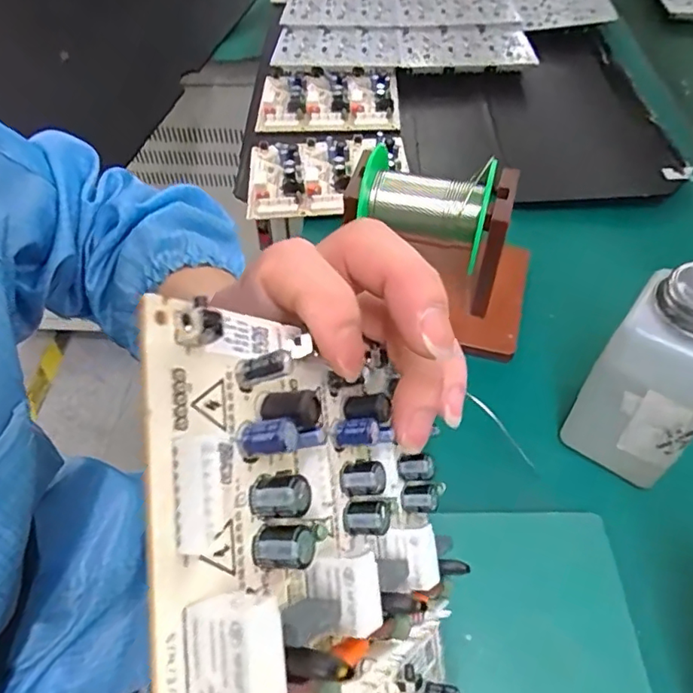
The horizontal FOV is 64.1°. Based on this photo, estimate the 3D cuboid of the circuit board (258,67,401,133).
[{"bbox_3d":[-0.017,-0.245,0.547,0.134,0.015,0.105,1,52,3],"label":"circuit board"}]

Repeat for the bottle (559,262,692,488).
[{"bbox_3d":[0.148,0.015,0.265,0.055,0.114,0.044,37,62,26],"label":"bottle"}]

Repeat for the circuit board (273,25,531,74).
[{"bbox_3d":[0.057,-0.327,0.597,0.271,0.018,0.101,5,52,5],"label":"circuit board"}]

